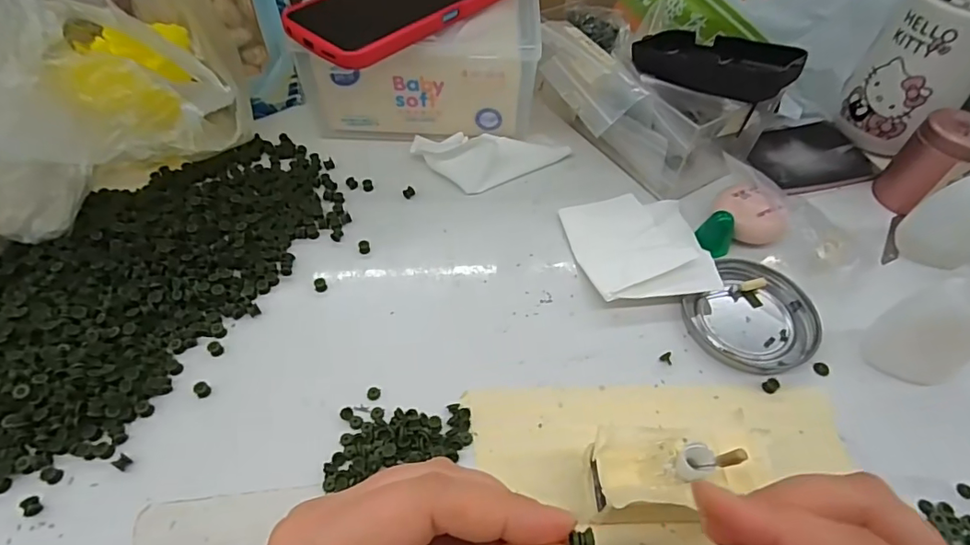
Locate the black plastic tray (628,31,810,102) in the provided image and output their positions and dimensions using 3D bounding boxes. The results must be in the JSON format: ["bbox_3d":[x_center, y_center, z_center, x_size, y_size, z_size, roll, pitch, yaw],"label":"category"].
[{"bbox_3d":[0.162,-0.146,0.363,0.111,0.027,0.052,29,48,34],"label":"black plastic tray"}]

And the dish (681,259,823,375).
[{"bbox_3d":[0.167,0.028,0.322,0.072,0.011,0.078,1,53,-1],"label":"dish"}]

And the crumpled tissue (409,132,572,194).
[{"bbox_3d":[0.004,-0.086,0.393,0.116,0.018,0.052,1,53,-1],"label":"crumpled tissue"}]

